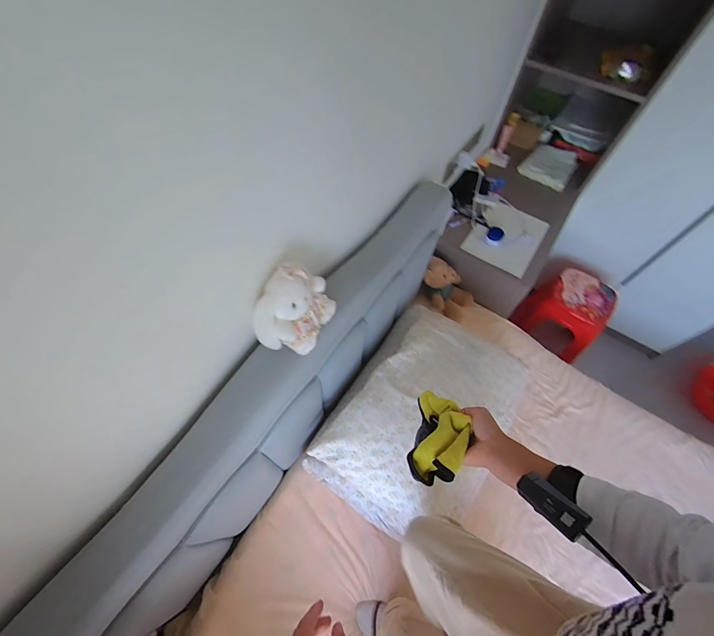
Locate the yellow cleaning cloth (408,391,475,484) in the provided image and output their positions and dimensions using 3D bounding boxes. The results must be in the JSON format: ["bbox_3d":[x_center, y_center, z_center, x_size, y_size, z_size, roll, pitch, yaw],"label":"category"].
[{"bbox_3d":[0.129,0.191,0.541,0.075,0.104,0.147,21,60,8],"label":"yellow cleaning cloth"}]

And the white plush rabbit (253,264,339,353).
[{"bbox_3d":[-0.114,-0.024,0.645,0.105,0.143,0.166,29,62,13],"label":"white plush rabbit"}]

